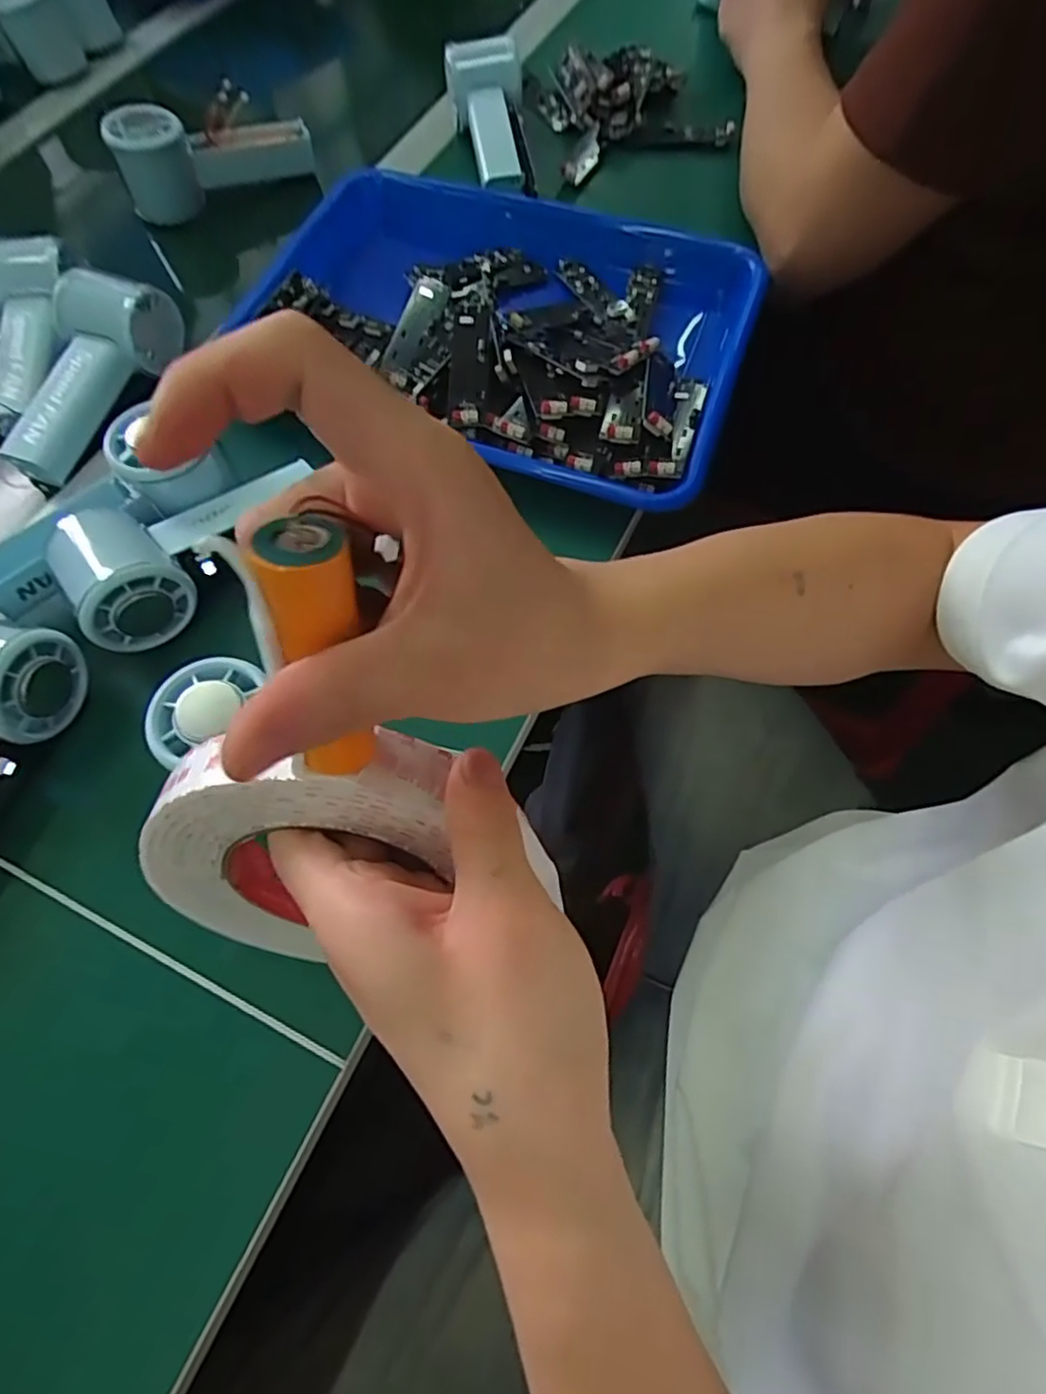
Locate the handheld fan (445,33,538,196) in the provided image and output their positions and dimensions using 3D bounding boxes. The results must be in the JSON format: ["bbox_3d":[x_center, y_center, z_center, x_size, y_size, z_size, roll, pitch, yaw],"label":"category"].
[{"bbox_3d":[-0.022,-0.472,0.557,0.057,0.043,0.141,-12,83,-8],"label":"handheld fan"}]

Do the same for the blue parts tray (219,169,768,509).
[{"bbox_3d":[-0.026,-0.262,0.479,0.373,0.055,0.255,25,68,13],"label":"blue parts tray"}]

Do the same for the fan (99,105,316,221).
[{"bbox_3d":[-0.254,-0.446,0.553,0.155,0.061,0.050,-25,67,-9],"label":"fan"}]

